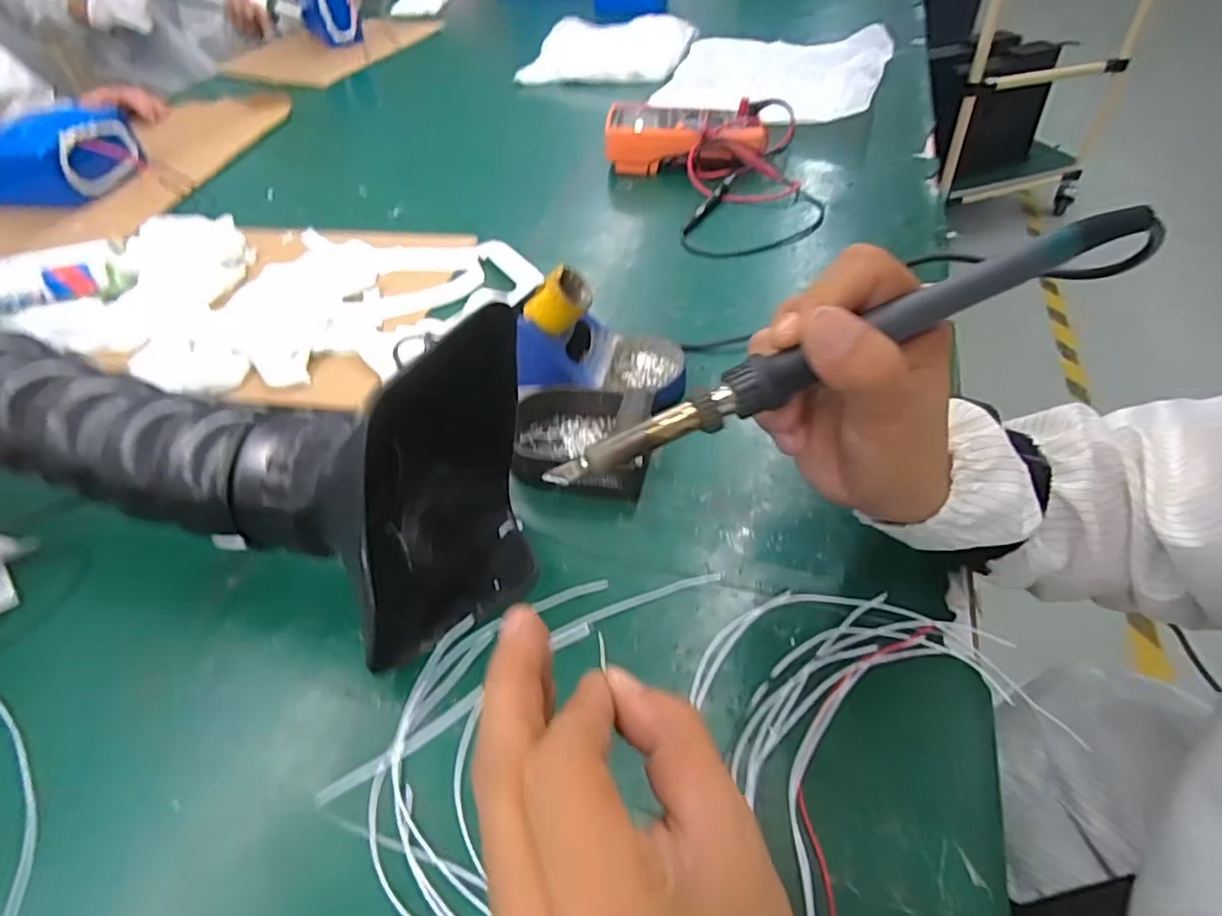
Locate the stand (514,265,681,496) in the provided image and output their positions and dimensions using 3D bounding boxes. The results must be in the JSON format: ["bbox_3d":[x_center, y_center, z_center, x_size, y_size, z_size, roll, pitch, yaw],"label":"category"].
[{"bbox_3d":[-0.014,-0.060,0.446,0.117,0.083,0.154,4,46,11],"label":"stand"}]

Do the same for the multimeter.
[{"bbox_3d":[0.087,-0.381,0.762,0.185,0.049,0.102,3,48,4],"label":"multimeter"}]

